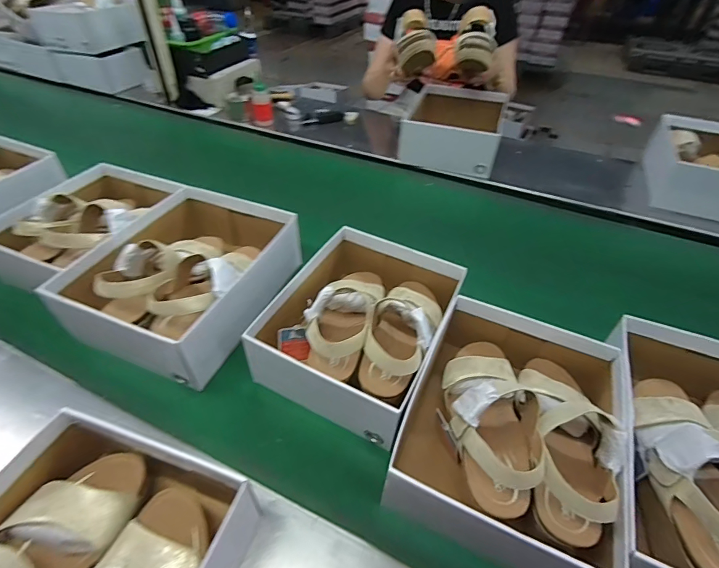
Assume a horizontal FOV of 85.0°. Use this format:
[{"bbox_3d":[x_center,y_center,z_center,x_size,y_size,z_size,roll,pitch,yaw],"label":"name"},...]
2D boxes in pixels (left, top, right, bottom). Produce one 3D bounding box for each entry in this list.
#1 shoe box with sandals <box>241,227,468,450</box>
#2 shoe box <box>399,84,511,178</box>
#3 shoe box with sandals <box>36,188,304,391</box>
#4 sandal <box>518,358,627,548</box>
[{"bbox_3d":[0.001,0.046,0.559,0.230,0.101,0.270,22,48,17],"label":"shoe box with sandals"},{"bbox_3d":[0.248,-0.422,1.060,0.250,0.105,0.305,15,46,11],"label":"shoe box"},{"bbox_3d":[-0.266,-0.026,0.612,0.254,0.107,0.311,15,46,11],"label":"shoe box with sandals"},{"bbox_3d":[0.233,0.156,0.439,0.082,0.079,0.230,15,28,11],"label":"sandal"}]

